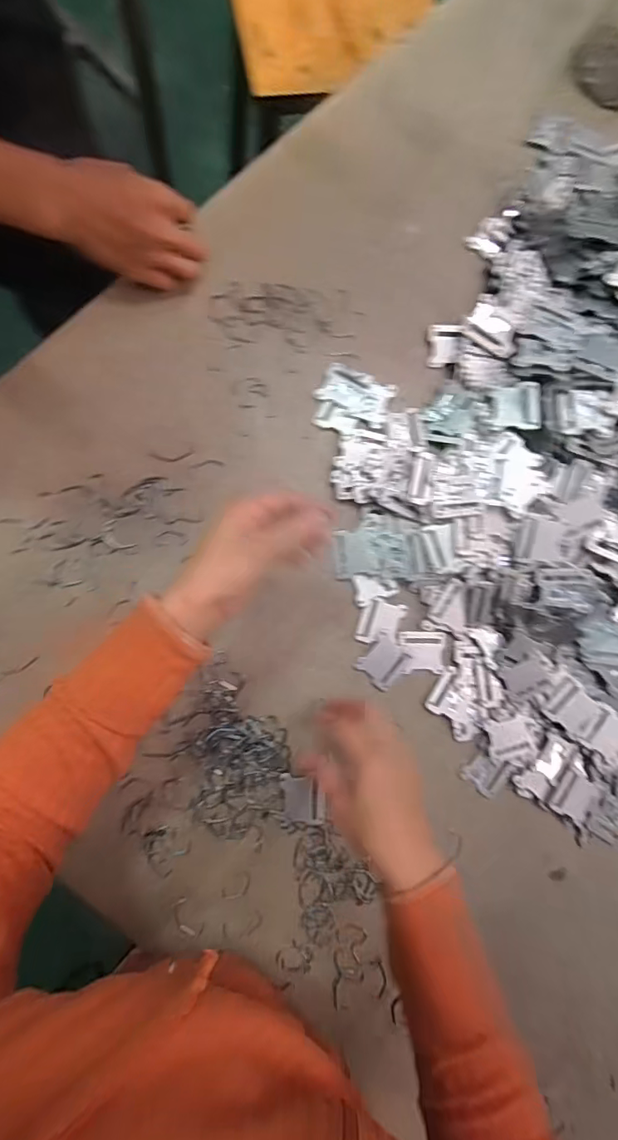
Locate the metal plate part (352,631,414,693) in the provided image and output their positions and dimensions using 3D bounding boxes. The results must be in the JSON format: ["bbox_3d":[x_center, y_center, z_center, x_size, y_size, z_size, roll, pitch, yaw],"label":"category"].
[{"bbox_3d":[0.075,0.092,0.489,0.042,0.005,0.047,43,82,-5],"label":"metal plate part"}]

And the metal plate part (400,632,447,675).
[{"bbox_3d":[0.117,0.084,0.494,0.045,0.005,0.042,1,87,-9],"label":"metal plate part"}]

